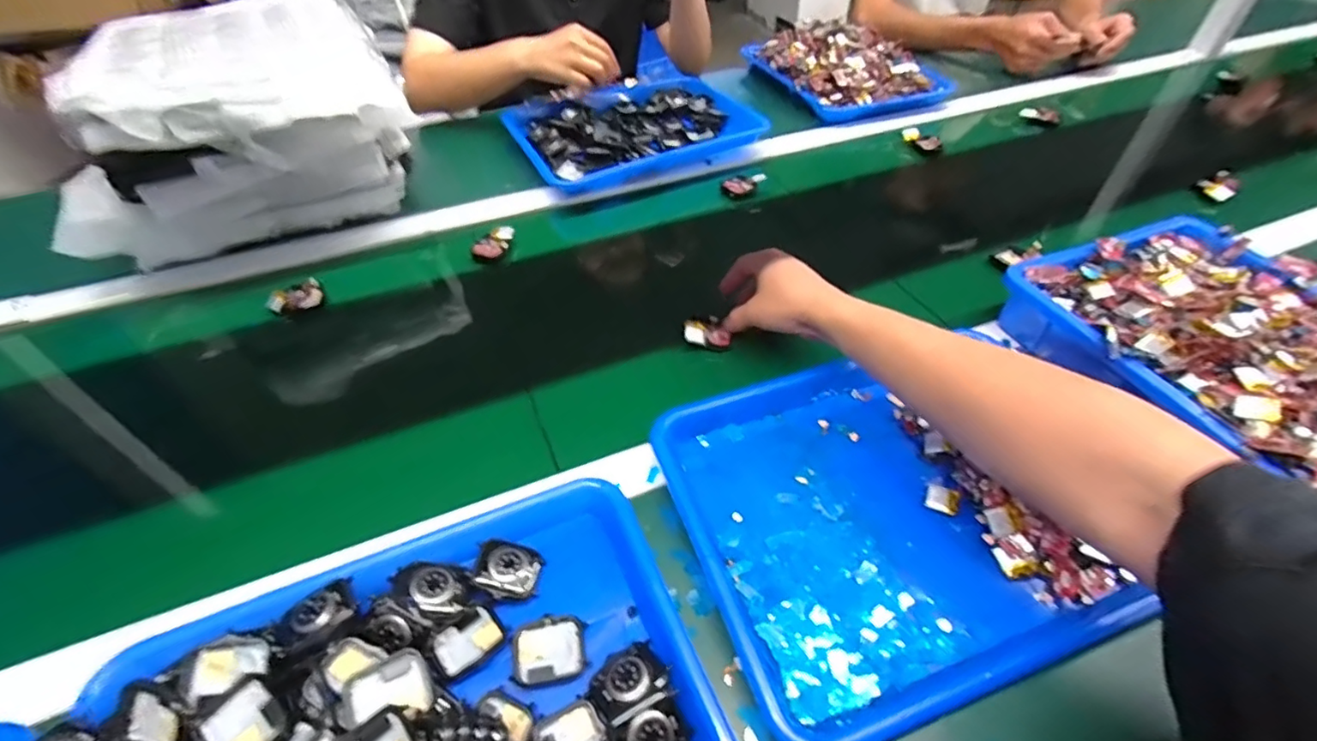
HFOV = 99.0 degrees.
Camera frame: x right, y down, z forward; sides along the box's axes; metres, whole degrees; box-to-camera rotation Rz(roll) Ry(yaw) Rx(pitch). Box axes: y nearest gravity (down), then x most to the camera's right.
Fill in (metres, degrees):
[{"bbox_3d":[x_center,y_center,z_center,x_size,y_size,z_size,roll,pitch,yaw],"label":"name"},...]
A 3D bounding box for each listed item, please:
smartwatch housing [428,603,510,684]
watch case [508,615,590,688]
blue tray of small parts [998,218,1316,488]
[{"bbox_3d":[-0.121,0.172,0.359,0.042,0.009,0.034,-33,56,-26],"label":"smartwatch housing"},{"bbox_3d":[-0.068,0.173,0.349,0.045,0.006,0.037,-7,49,-7],"label":"watch case"},{"bbox_3d":[0.503,0.009,0.450,0.239,0.078,0.371,-17,51,-15],"label":"blue tray of small parts"}]

